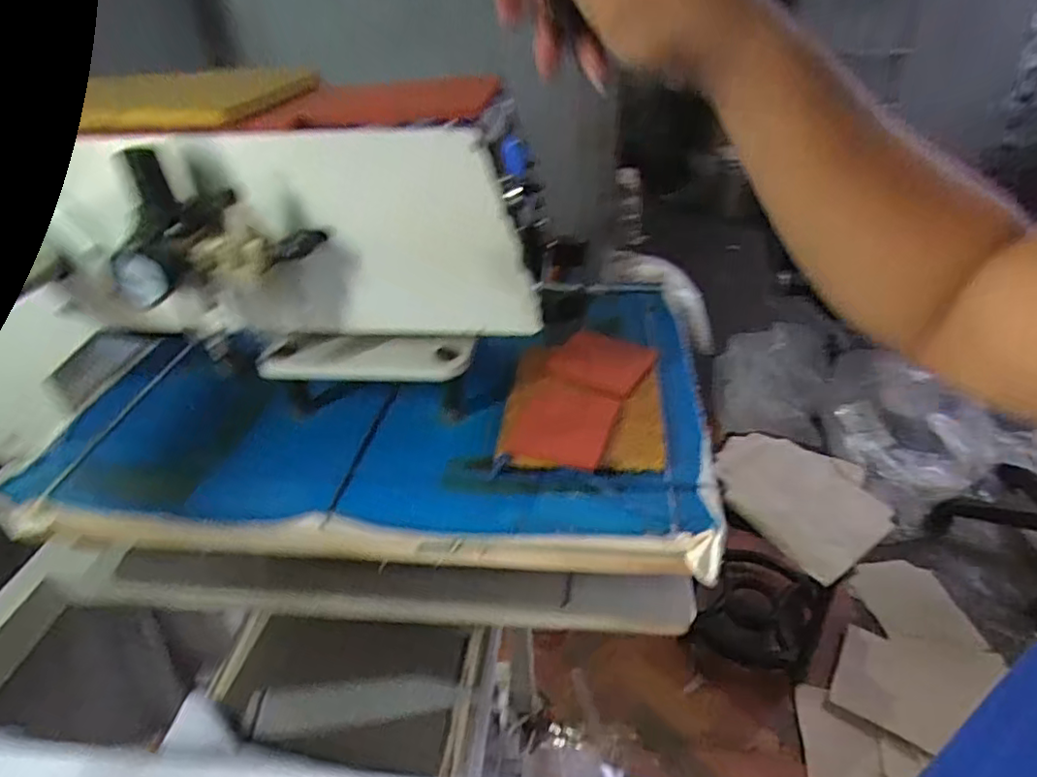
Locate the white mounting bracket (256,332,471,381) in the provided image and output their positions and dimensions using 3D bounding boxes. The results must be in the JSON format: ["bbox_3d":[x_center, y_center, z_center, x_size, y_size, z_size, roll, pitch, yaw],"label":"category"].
[{"bbox_3d":[-0.131,-0.027,0.508,0.182,0.040,0.013,1,4,1],"label":"white mounting bracket"}]

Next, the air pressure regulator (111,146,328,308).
[{"bbox_3d":[-0.218,-0.124,0.417,0.132,0.083,0.058,-17,38,-17],"label":"air pressure regulator"}]

